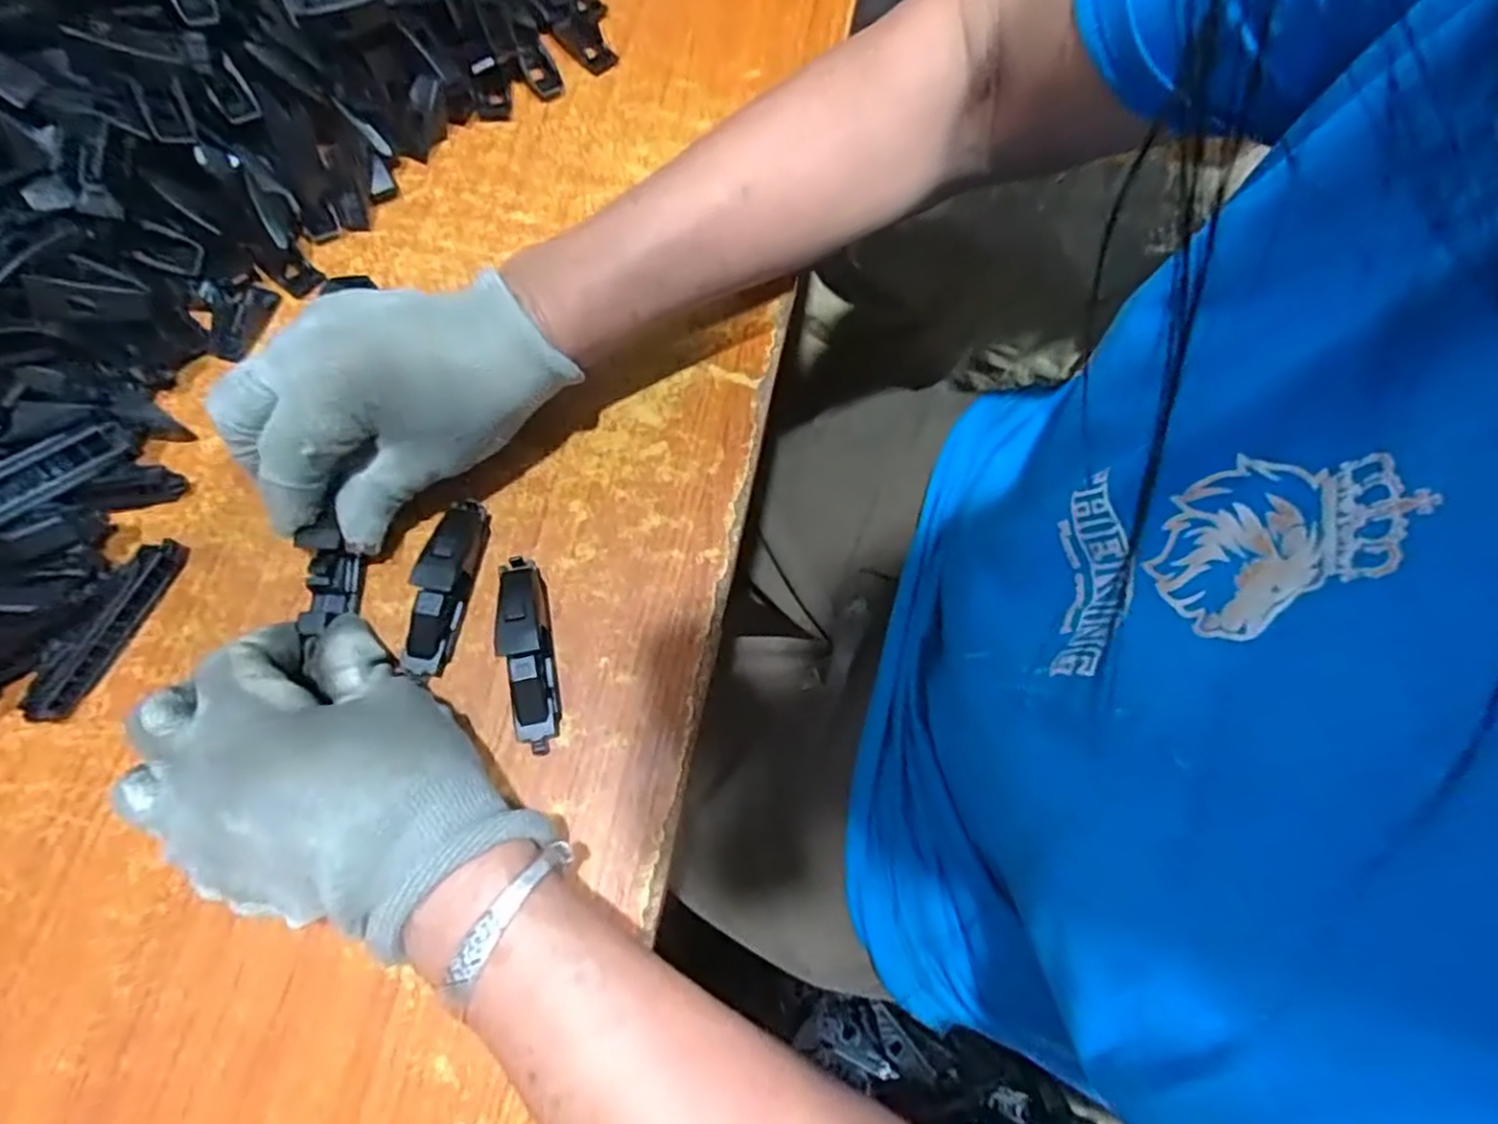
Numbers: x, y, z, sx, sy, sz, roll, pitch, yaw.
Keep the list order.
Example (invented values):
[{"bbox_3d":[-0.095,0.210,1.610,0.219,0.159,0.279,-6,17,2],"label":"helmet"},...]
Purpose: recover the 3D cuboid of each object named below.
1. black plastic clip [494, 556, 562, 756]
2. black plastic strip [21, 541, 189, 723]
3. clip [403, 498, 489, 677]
[{"bbox_3d":[-0.093,0.036,0.311,0.019,0.022,0.082,-10,72,-6],"label":"black plastic clip"},{"bbox_3d":[-0.265,0.027,0.308,0.013,0.018,0.080,20,71,5],"label":"black plastic strip"},{"bbox_3d":[-0.129,0.008,0.318,0.019,0.023,0.076,13,71,2],"label":"clip"}]

